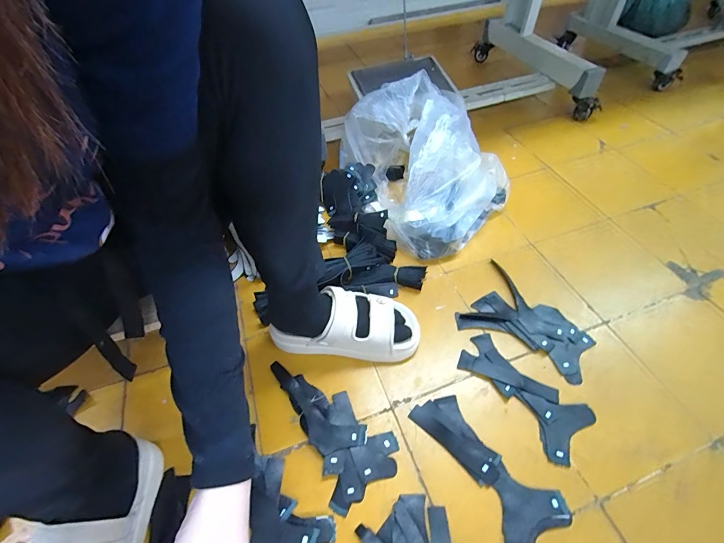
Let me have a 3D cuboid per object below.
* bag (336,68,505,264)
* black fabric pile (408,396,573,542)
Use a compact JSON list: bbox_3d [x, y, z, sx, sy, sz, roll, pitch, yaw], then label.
[{"bbox_3d":[0.128,-0.240,0.737,0.259,0.196,0.356,-26,55,-17],"label":"bag"},{"bbox_3d":[0.165,0.264,0.477,0.093,0.009,0.215,-31,57,-20],"label":"black fabric pile"}]

